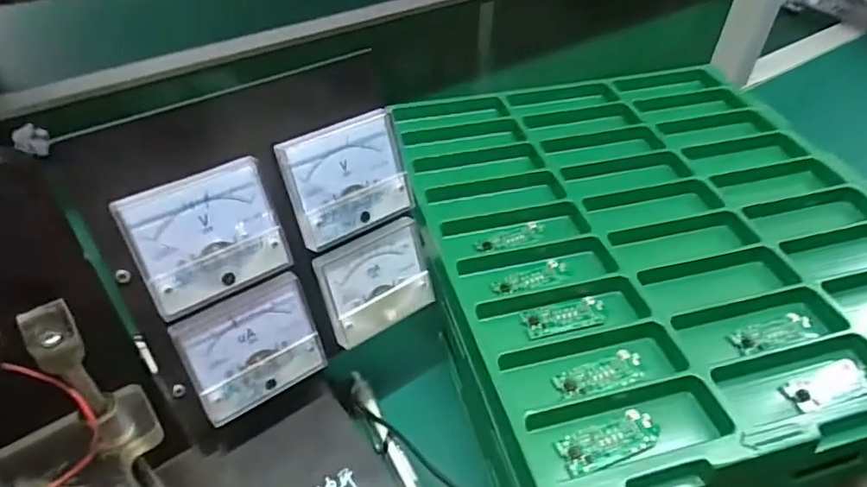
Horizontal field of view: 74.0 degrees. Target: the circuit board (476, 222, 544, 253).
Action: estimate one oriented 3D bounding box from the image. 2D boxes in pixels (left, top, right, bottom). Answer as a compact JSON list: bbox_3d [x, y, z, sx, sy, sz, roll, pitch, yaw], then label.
[{"bbox_3d":[0.059,-0.005,0.438,0.059,0.004,0.017,-19,47,-20],"label":"circuit board"}]

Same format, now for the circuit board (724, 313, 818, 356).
[{"bbox_3d":[0.220,0.058,0.373,0.057,0.005,0.022,-8,44,-11],"label":"circuit board"}]

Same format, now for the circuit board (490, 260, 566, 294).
[{"bbox_3d":[0.069,0.025,0.407,0.057,0.004,0.018,-15,46,-17],"label":"circuit board"}]

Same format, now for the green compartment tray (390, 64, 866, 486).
[{"bbox_3d":[0.176,-0.011,0.458,0.373,0.044,0.401,-11,45,-13],"label":"green compartment tray"}]

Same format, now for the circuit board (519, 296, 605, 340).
[{"bbox_3d":[0.088,0.049,0.383,0.058,0.004,0.022,-11,45,-14],"label":"circuit board"}]

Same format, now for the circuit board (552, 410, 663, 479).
[{"bbox_3d":[0.097,0.108,0.315,0.059,0.004,0.021,-16,46,-18],"label":"circuit board"}]

